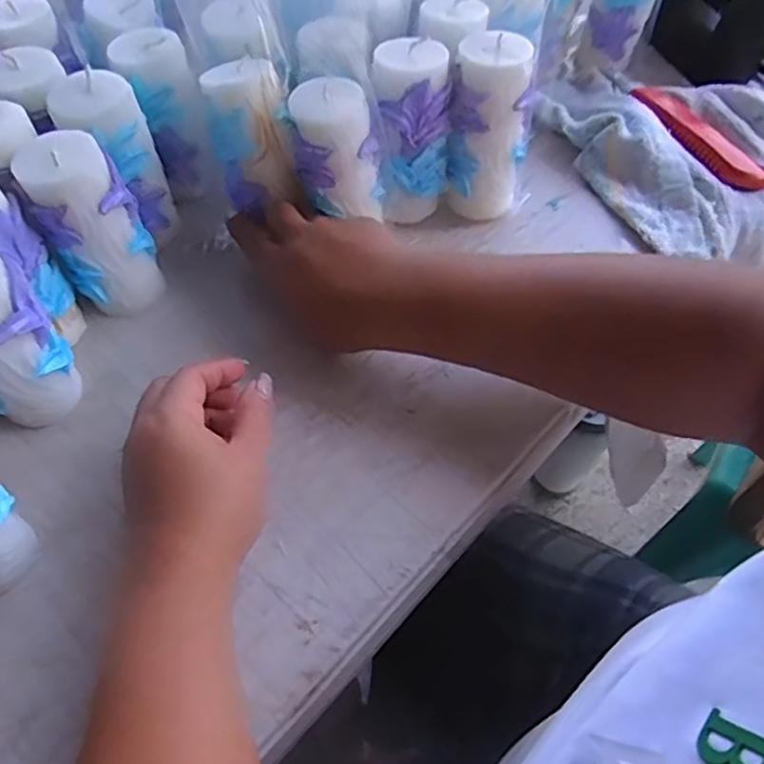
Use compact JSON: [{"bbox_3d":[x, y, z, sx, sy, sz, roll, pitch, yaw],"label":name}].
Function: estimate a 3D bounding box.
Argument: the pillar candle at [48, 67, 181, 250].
[{"bbox_3d":[-0.163,-0.139,0.423,0.044,0.108,0.043,1,59,-1],"label":"pillar candle"}]

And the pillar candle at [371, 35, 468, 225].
[{"bbox_3d":[0.021,-0.159,0.436,0.054,0.107,0.054,5,59,2],"label":"pillar candle"}]

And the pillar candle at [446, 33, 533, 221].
[{"bbox_3d":[0.070,-0.161,0.428,0.052,0.109,0.050,12,59,6],"label":"pillar candle"}]

